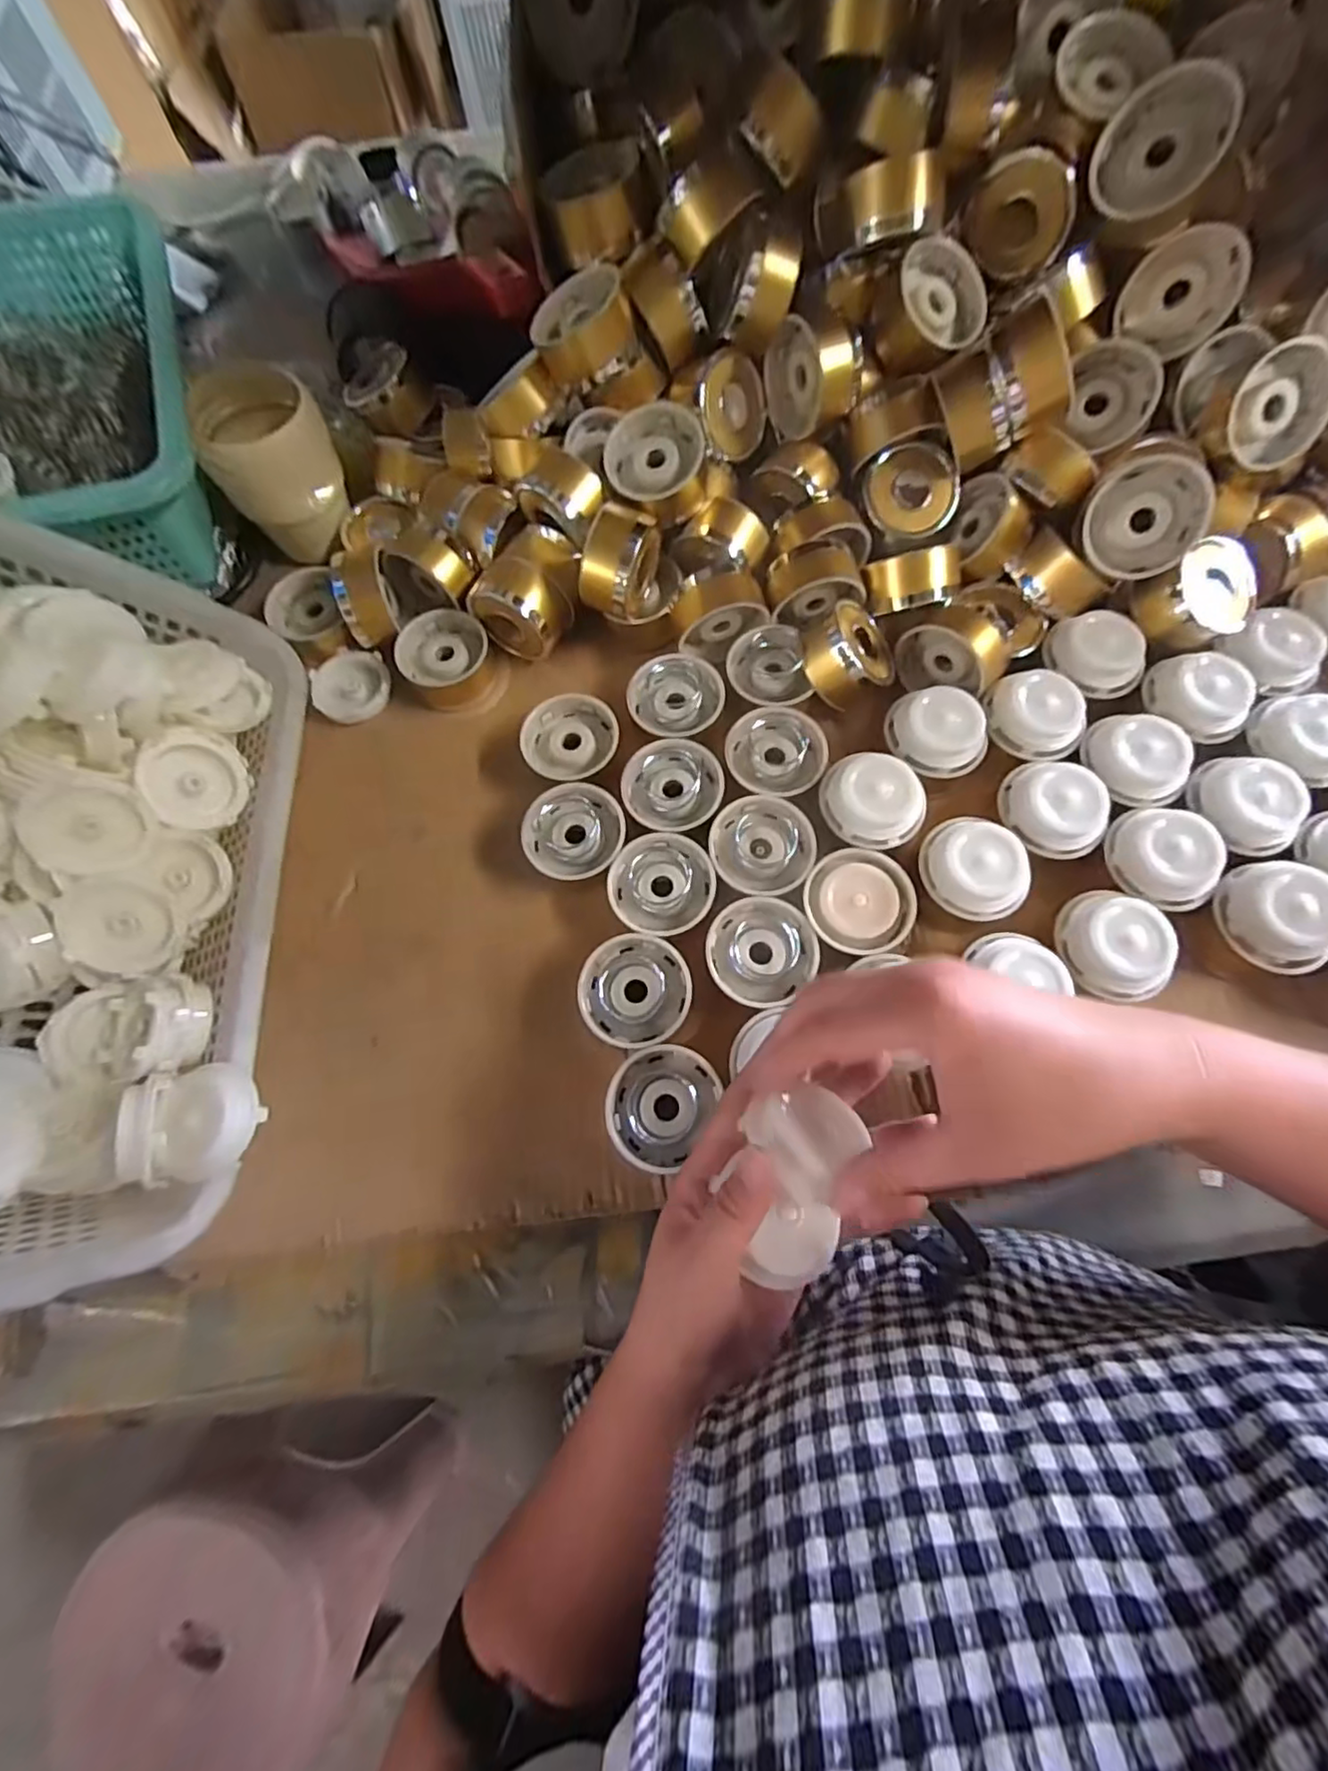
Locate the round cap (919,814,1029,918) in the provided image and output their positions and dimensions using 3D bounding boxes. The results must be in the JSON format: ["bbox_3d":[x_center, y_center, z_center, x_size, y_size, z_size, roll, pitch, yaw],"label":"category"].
[{"bbox_3d":[0.191,-0.011,0.381,0.063,0.020,0.053,20,74,8],"label":"round cap"}]

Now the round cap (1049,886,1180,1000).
[{"bbox_3d":[0.263,0.033,0.359,0.054,0.021,0.064,-18,72,-4],"label":"round cap"}]

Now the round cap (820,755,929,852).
[{"bbox_3d":[0.132,-0.055,0.390,0.059,0.019,0.055,-9,72,-1],"label":"round cap"}]

